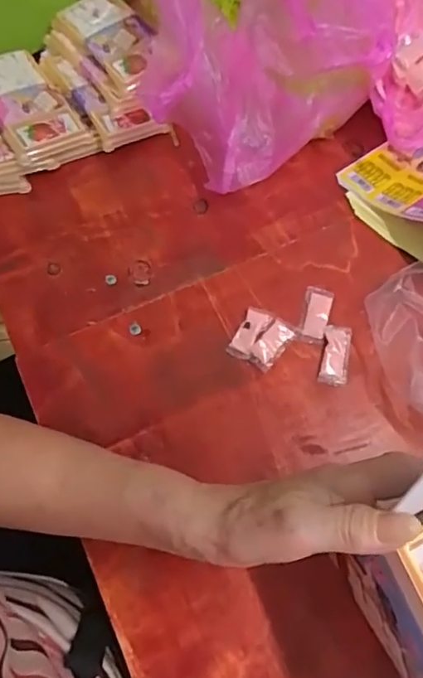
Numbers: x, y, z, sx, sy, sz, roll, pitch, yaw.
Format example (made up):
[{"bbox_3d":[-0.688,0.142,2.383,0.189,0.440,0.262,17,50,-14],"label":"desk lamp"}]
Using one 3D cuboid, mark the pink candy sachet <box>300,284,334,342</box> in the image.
[{"bbox_3d":[0.098,-0.024,0.499,0.025,0.004,0.054,12,67,5],"label":"pink candy sachet"}]

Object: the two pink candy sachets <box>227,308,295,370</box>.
[{"bbox_3d":[0.044,0.001,0.489,0.048,0.005,0.048,29,70,12],"label":"two pink candy sachets"}]

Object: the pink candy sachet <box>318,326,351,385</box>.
[{"bbox_3d":[0.111,0.014,0.483,0.023,0.004,0.054,10,67,4],"label":"pink candy sachet"}]

